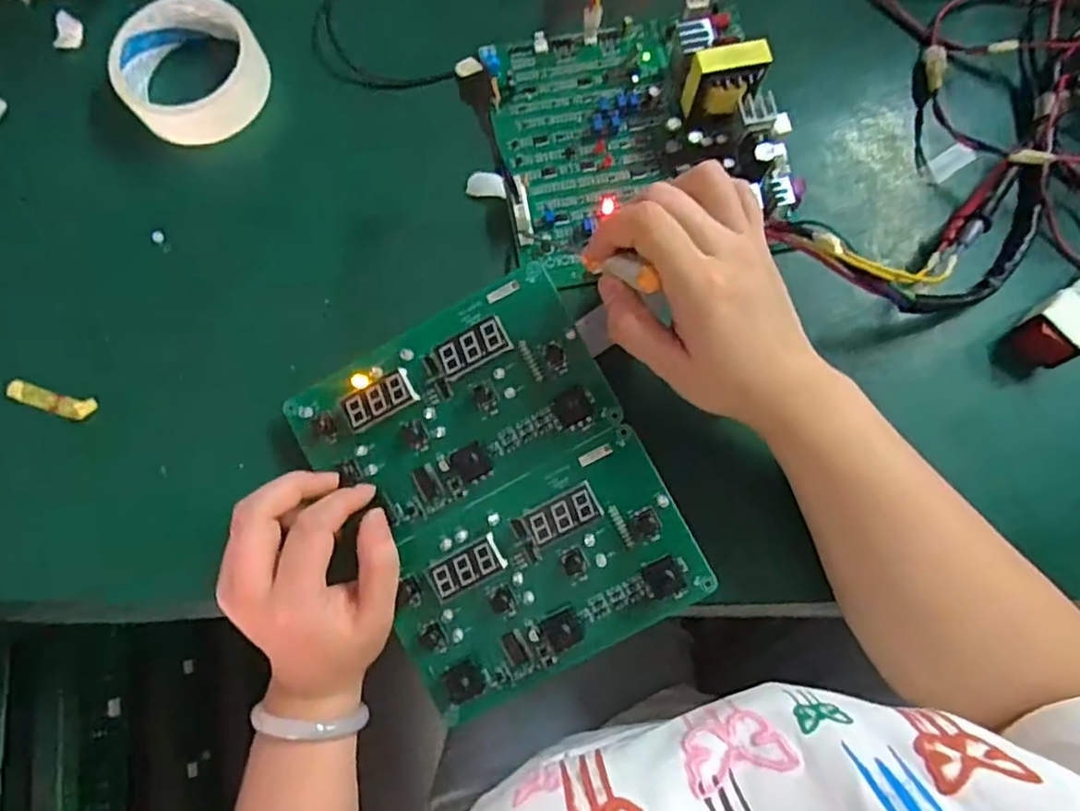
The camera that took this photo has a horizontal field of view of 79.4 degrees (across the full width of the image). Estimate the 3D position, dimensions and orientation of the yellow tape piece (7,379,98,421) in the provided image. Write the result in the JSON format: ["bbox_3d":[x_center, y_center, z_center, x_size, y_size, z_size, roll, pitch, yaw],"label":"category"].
[{"bbox_3d":[-0.290,-0.003,0.386,0.052,0.004,0.014,13,75,4],"label":"yellow tape piece"}]

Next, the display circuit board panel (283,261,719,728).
[{"bbox_3d":[-0.024,0.048,0.352,0.162,0.016,0.200,-29,86,4],"label":"display circuit board panel"}]

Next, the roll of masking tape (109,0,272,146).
[{"bbox_3d":[-0.224,-0.214,0.424,0.096,0.036,0.089,0,74,1],"label":"roll of masking tape"}]

